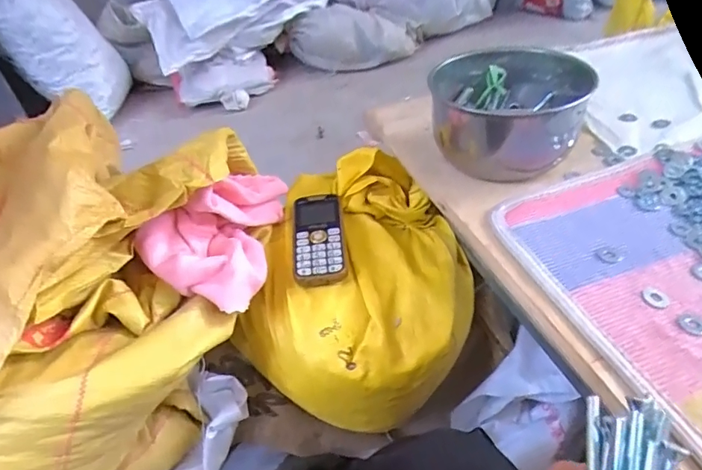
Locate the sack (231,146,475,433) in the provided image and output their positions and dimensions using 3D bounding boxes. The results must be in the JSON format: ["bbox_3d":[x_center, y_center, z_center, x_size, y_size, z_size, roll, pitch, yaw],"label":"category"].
[{"bbox_3d":[0.021,0.058,0.563,0.244,0.180,0.290,9,45,18],"label":"sack"}]

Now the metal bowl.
[{"bbox_3d":[0.182,-0.142,0.540,0.154,0.090,0.155,-4,41,4],"label":"metal bowl"}]

